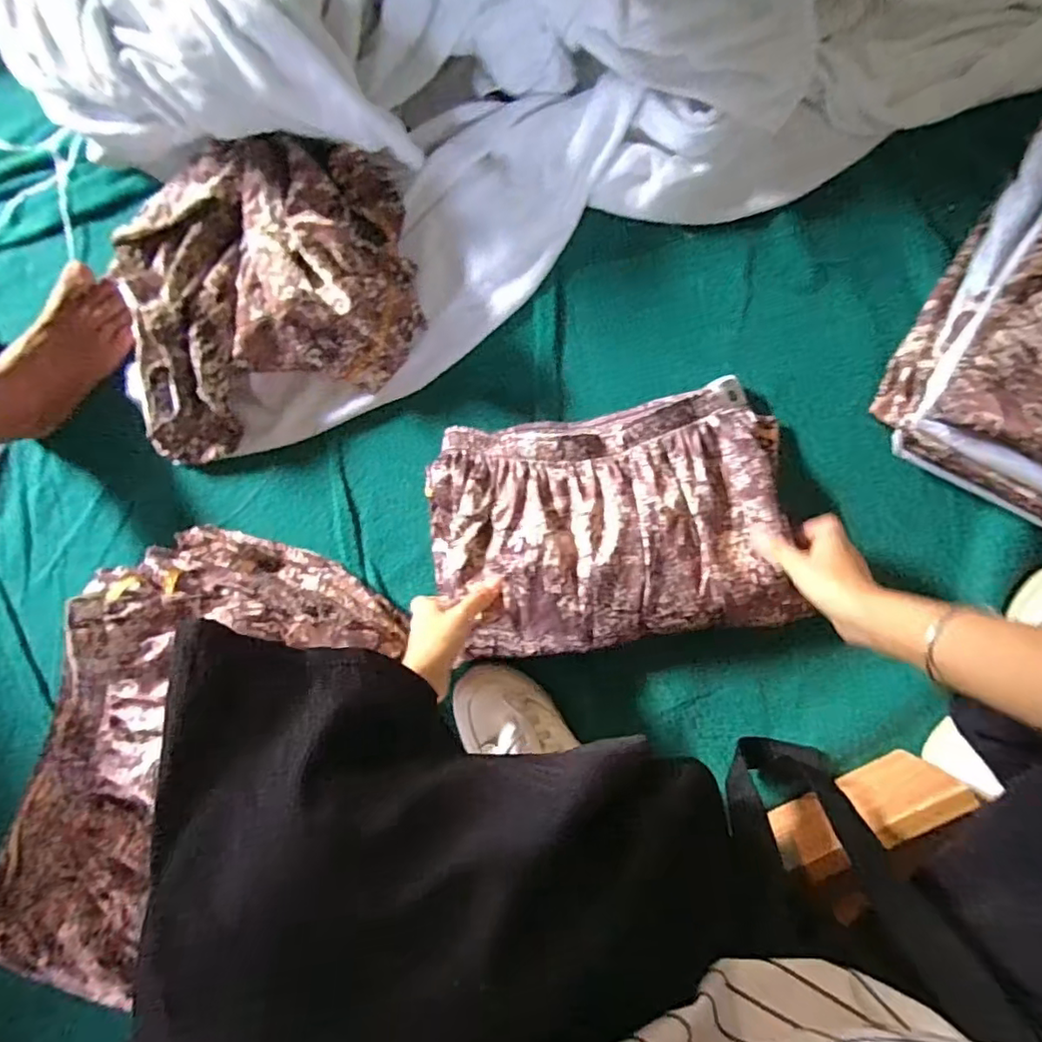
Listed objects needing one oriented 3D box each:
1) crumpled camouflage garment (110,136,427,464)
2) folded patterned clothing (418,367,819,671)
[{"bbox_3d":[-0.266,-0.236,0.616,0.310,0.107,0.299,-9,85,6],"label":"crumpled camouflage garment"},{"bbox_3d":[0.078,0.002,0.576,0.335,0.052,0.227,-9,85,8],"label":"folded patterned clothing"}]

